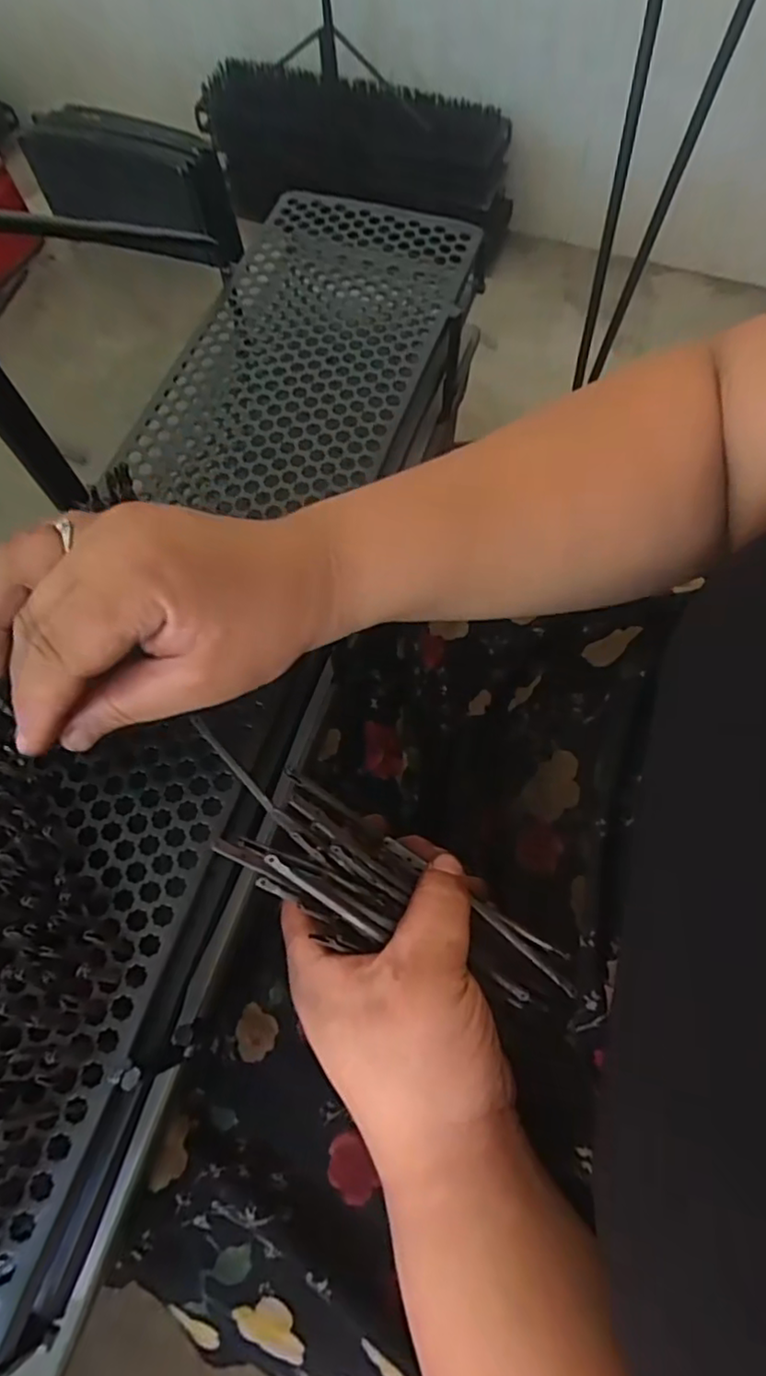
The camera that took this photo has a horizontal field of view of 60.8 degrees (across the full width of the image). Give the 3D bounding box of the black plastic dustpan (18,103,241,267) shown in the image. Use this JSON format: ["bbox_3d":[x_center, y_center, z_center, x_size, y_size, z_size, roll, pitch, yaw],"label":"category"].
[{"bbox_3d":[-0.193,-0.396,0.520,0.172,0.073,0.054,24,69,11],"label":"black plastic dustpan"}]

